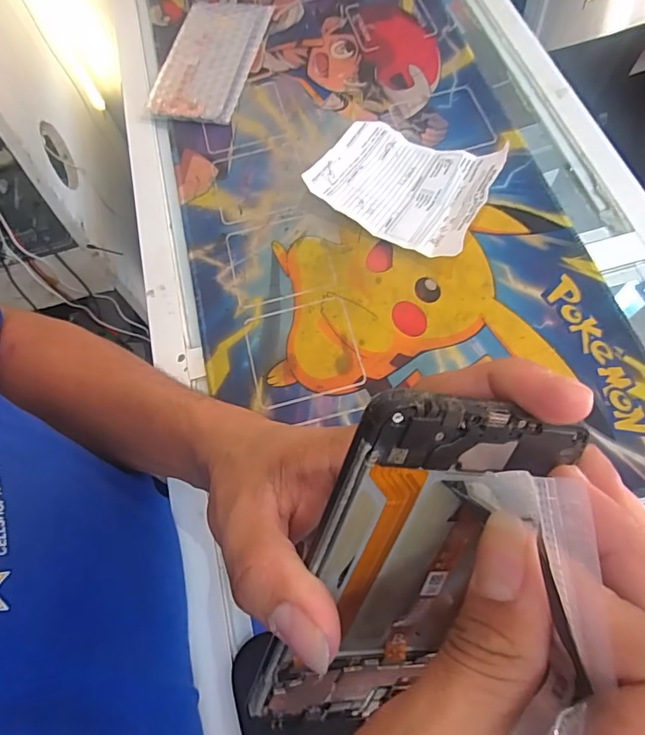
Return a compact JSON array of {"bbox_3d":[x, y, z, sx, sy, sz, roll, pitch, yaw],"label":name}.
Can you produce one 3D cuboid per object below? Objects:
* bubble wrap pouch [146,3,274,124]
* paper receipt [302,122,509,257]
[{"bbox_3d":[-0.110,-0.313,0.475,0.087,0.010,0.170,7,68,9],"label":"bubble wrap pouch"},{"bbox_3d":[0.066,-0.152,0.389,0.140,0.035,0.106,29,73,17],"label":"paper receipt"}]

